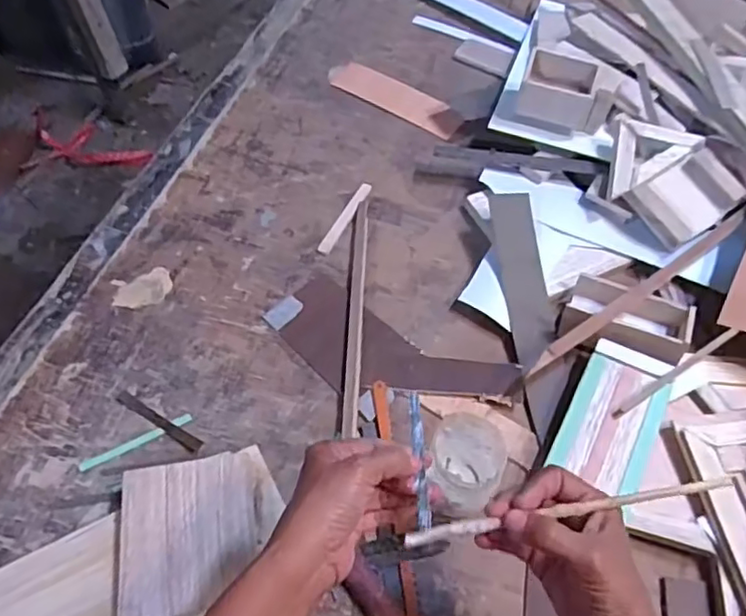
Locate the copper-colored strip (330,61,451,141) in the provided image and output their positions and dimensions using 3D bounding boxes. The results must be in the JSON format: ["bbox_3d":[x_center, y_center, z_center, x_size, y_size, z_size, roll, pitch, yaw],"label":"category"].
[{"bbox_3d":[0.032,-0.289,0.847,0.190,0.007,0.060,31,66,21],"label":"copper-colored strip"}]

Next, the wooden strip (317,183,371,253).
[{"bbox_3d":[-0.033,-0.109,0.729,0.013,0.004,0.115,23,61,15],"label":"wooden strip"}]

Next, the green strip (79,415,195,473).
[{"bbox_3d":[-0.223,0.125,0.582,0.105,0.007,0.011,-26,61,-15],"label":"green strip"}]

